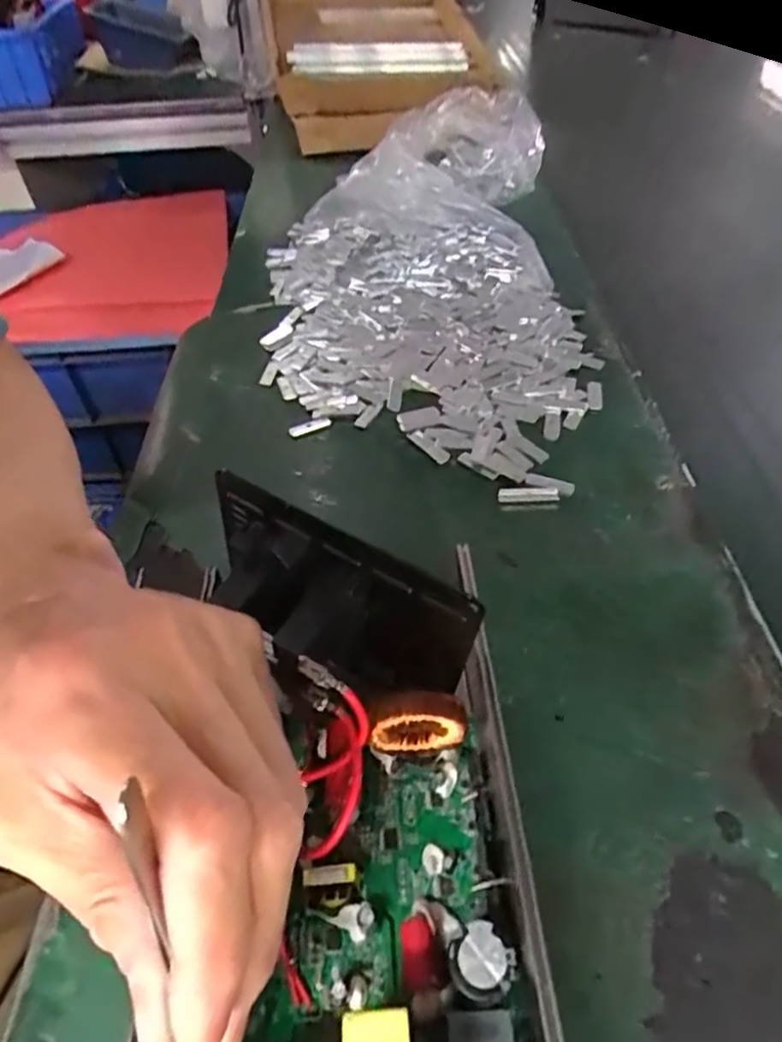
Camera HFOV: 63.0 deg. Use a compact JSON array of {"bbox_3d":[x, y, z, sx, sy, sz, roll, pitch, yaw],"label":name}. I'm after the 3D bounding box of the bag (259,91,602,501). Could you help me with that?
[{"bbox_3d":[0.017,-0.210,0.483,0.225,0.059,0.495,-3,47,3],"label":"bag"}]

